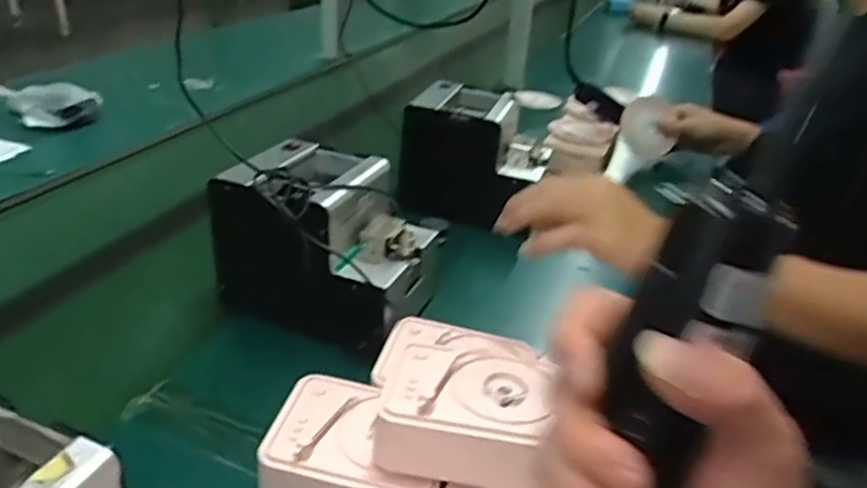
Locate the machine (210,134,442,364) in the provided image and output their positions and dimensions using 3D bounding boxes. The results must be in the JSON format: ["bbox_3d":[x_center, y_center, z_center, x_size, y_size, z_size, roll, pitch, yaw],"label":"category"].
[{"bbox_3d":[-0.101,-0.002,0.645,0.189,0.149,0.139,13,31,14],"label":"machine"}]

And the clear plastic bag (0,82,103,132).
[{"bbox_3d":[-0.648,-0.214,1.071,0.192,0.070,0.089,-5,31,-17],"label":"clear plastic bag"}]

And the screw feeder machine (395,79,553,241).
[{"bbox_3d":[0.055,-0.119,0.890,0.184,0.145,0.125,10,30,9],"label":"screw feeder machine"}]

